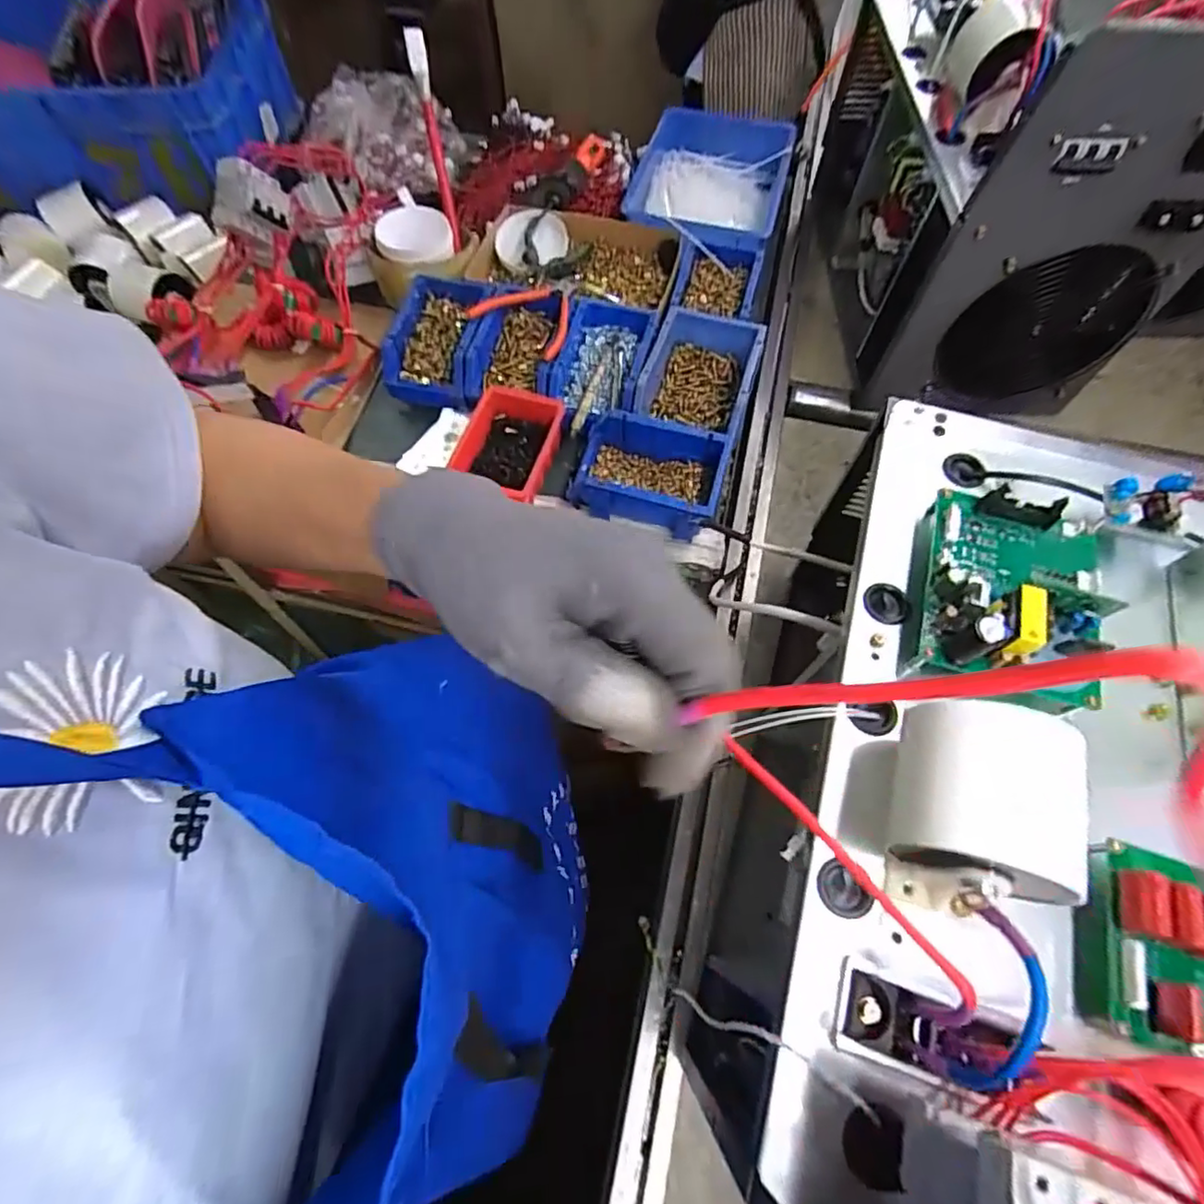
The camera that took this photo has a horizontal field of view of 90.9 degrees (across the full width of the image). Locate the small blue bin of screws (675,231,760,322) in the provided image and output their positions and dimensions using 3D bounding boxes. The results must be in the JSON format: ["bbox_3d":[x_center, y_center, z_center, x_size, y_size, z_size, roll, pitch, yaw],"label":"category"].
[{"bbox_3d":[0.149,-0.409,0.784,0.101,0.050,0.147,14,65,7],"label":"small blue bin of screws"}]

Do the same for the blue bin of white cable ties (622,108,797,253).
[{"bbox_3d":[0.153,-0.616,0.894,0.223,0.080,0.319,15,65,7],"label":"blue bin of white cable ties"}]

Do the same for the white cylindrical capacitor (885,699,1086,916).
[{"bbox_3d":[0.176,0.098,0.286,0.072,0.083,0.090,22,66,10],"label":"white cylindrical capacitor"}]

